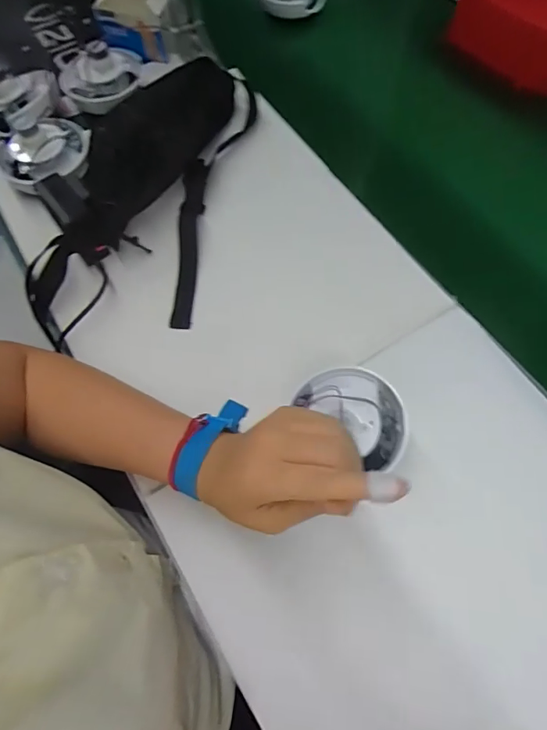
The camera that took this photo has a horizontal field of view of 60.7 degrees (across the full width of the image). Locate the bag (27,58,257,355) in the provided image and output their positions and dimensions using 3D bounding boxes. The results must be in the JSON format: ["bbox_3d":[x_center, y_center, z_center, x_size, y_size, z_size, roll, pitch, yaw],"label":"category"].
[{"bbox_3d":[-0.152,-0.204,0.531,0.195,0.064,0.396,14,67,5],"label":"bag"}]

